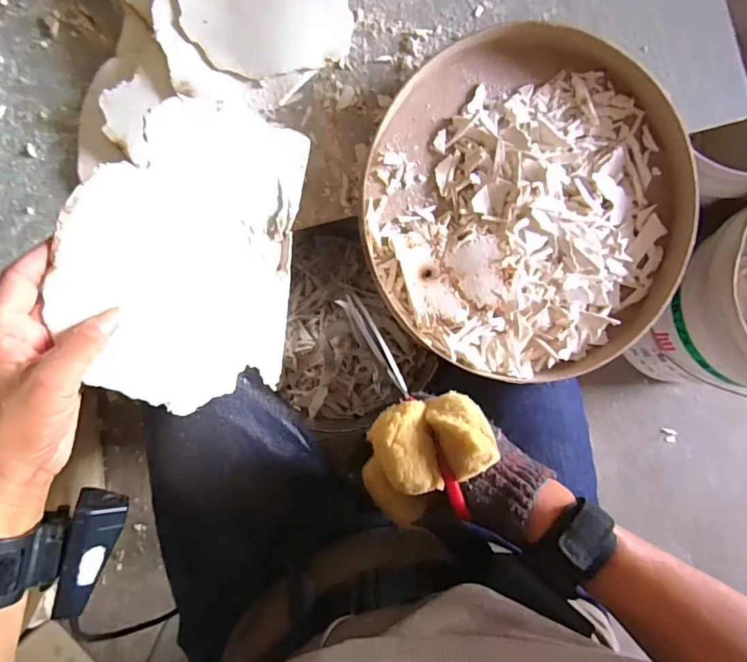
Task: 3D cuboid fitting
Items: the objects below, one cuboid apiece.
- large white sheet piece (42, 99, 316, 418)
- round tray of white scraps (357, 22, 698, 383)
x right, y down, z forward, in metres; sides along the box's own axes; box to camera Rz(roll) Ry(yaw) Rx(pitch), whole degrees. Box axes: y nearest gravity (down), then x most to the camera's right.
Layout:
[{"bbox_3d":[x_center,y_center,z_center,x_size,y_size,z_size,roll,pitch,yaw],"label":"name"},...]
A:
[{"bbox_3d":[-0.122,-0.046,0.311,0.137,0.011,0.188,5,99,-20],"label":"large white sheet piece"},{"bbox_3d":[0.141,-0.108,0.440,0.296,0.065,0.287,0,85,-2],"label":"round tray of white scraps"}]

